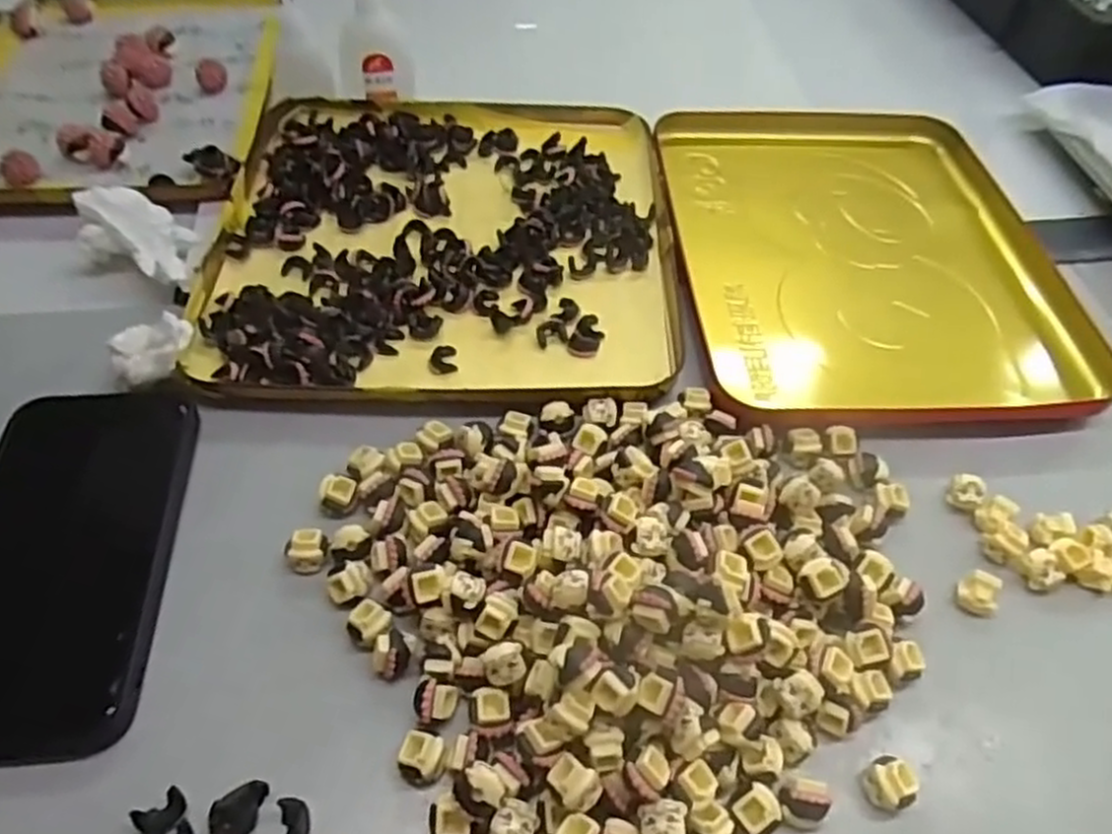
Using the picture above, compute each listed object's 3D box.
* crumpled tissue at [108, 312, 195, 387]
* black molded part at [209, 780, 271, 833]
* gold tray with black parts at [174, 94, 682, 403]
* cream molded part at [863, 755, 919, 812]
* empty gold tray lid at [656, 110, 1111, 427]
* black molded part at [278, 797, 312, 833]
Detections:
[{"bbox_3d":[-0.184,-0.033,0.360,0.035,0.018,0.028,-30,60,-21],"label":"crumpled tissue"},{"bbox_3d":[-0.106,0.130,0.261,0.015,0.004,0.019,12,54,7],"label":"black molded part"},{"bbox_3d":[-0.060,-0.104,0.437,0.238,0.018,0.240,0,54,-2],"label":"gold tray with black parts"},{"bbox_3d":[0.115,0.127,0.273,0.014,0.017,0.016,-25,58,-19],"label":"cream molded part"},{"bbox_3d":[0.166,-0.100,0.446,0.200,0.021,0.254,-1,54,-3],"label":"empty gold tray lid"},{"bbox_3d":[-0.086,0.134,0.259,0.010,0.007,0.016,-5,54,-6],"label":"black molded part"}]

